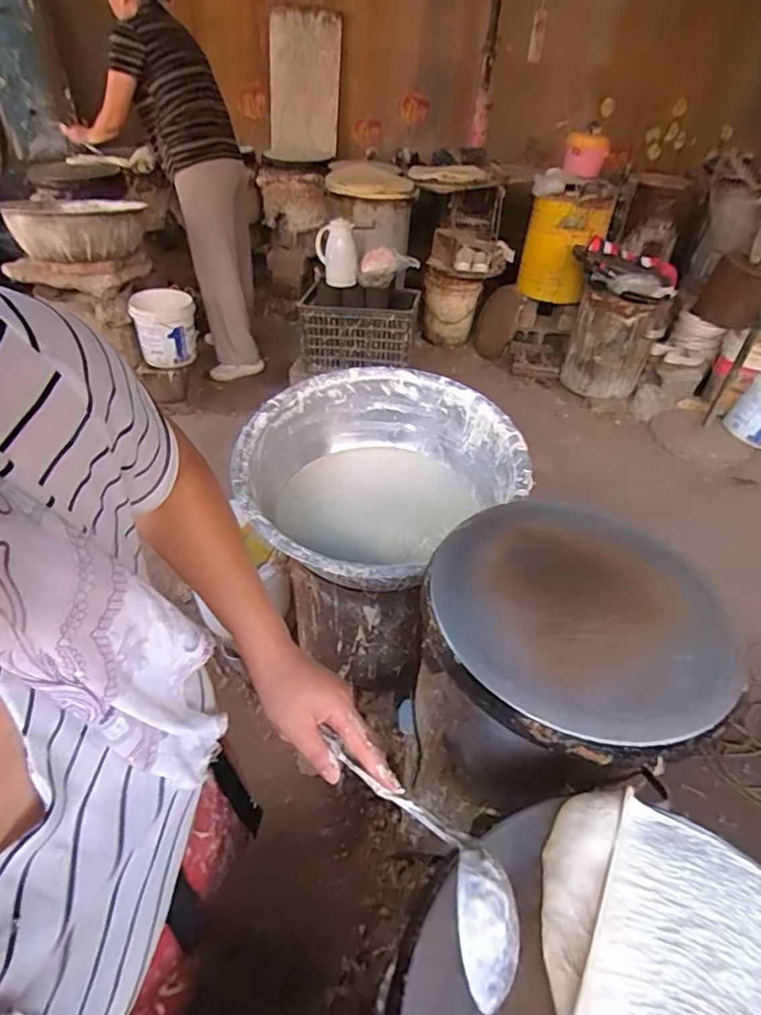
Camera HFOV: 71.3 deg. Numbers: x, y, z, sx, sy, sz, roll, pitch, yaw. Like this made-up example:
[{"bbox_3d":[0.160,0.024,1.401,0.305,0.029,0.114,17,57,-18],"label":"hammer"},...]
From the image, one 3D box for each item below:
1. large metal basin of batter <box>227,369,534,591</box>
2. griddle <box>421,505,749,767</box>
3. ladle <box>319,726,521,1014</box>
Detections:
[{"bbox_3d":[-0.012,-0.059,1.053,0.509,0.200,0.472,2,42,-2],"label":"large metal basin of batter"},{"bbox_3d":[0.239,0.127,0.654,0.347,0.033,0.342,2,42,-2],"label":"griddle"},{"bbox_3d":[0.029,0.230,0.373,0.056,0.035,0.186,-25,47,-28],"label":"ladle"}]

